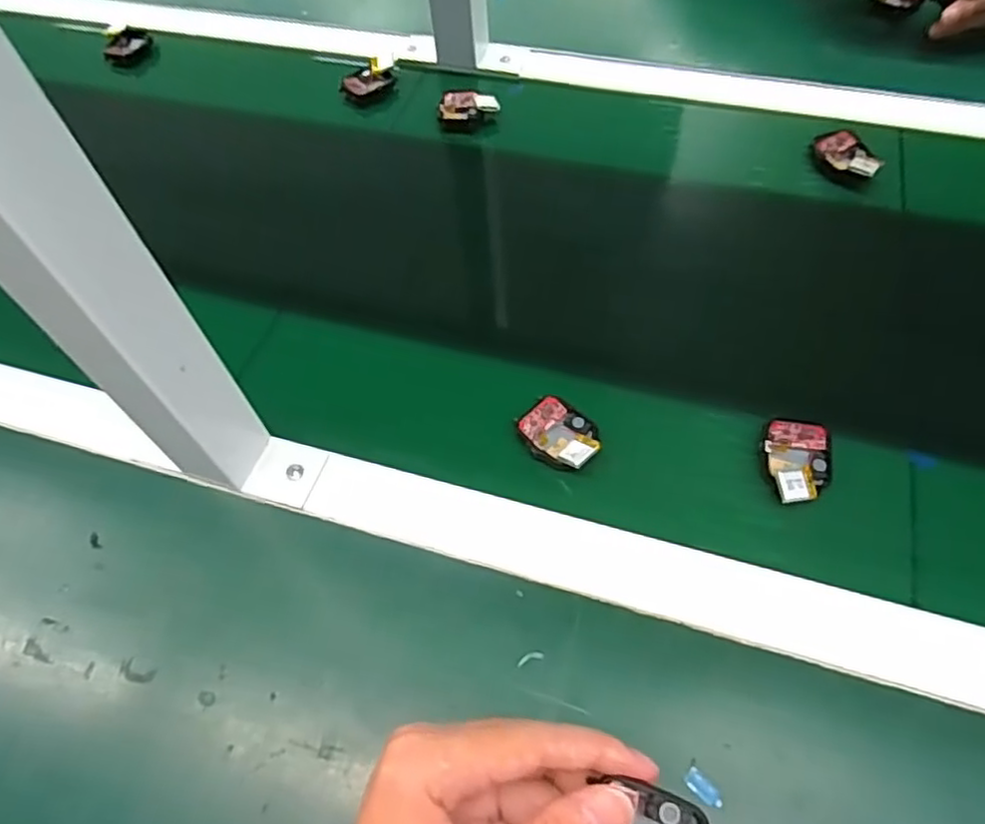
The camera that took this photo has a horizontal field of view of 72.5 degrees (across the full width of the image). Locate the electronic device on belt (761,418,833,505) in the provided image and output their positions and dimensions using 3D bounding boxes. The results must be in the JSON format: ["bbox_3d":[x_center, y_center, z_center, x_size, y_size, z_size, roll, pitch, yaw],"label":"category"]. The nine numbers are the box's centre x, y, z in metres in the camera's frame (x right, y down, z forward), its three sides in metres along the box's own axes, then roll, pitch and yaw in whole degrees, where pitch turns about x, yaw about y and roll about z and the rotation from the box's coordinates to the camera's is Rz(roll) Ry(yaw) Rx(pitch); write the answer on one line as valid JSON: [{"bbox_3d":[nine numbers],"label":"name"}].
[{"bbox_3d":[0.176,0.028,0.384,0.038,0.019,0.055,1,58,5],"label":"electronic device on belt"}]

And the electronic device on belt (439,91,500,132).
[{"bbox_3d":[-0.020,-0.259,0.577,0.048,0.018,0.031,9,59,10],"label":"electronic device on belt"}]

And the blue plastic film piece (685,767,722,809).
[{"bbox_3d":[0.096,0.171,0.304,0.008,0.005,0.018,-38,63,-18],"label":"blue plastic film piece"}]

